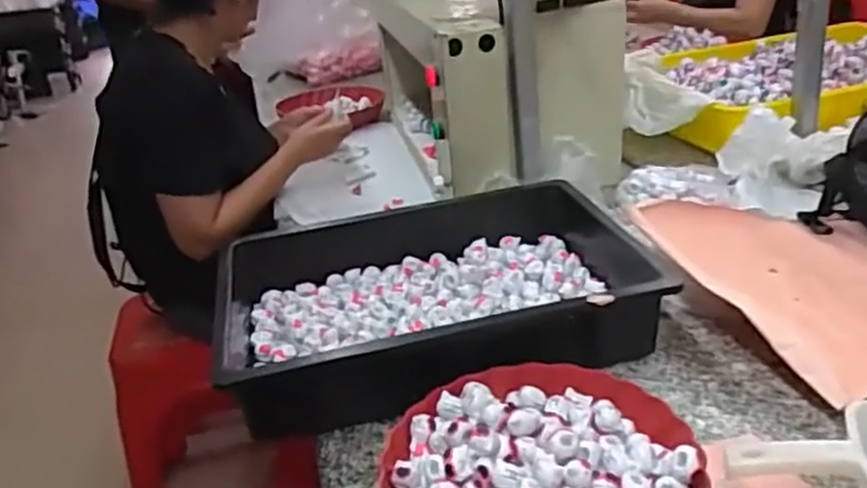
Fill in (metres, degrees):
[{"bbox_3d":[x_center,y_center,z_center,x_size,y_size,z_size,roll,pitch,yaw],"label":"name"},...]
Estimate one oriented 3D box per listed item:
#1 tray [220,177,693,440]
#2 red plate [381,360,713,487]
[{"bbox_3d":[0.002,0.056,0.831,0.454,0.095,0.315,-10,25,-7],"label":"tray"},{"bbox_3d":[0.086,0.180,0.588,0.237,0.050,0.233,-6,25,3],"label":"red plate"}]

